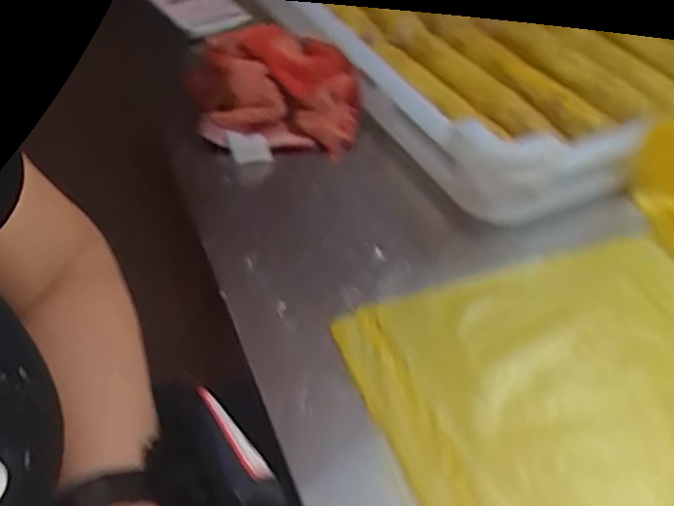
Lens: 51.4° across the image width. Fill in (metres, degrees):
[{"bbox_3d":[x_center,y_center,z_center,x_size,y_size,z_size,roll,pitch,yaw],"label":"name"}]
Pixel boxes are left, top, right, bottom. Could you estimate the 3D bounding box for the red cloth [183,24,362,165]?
[{"bbox_3d":[-0.049,-0.131,0.579,0.136,0.053,0.096,-5,46,-5],"label":"red cloth"}]

